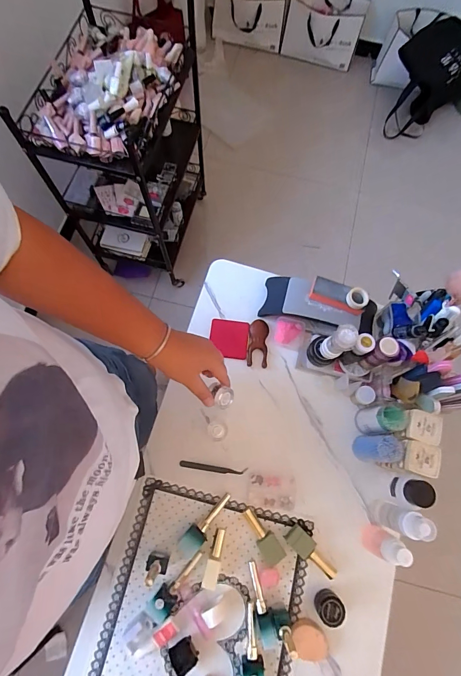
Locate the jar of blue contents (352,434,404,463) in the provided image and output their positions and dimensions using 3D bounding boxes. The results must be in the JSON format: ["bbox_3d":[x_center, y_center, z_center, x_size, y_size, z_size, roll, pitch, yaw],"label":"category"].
[{"bbox_3d":[0.238,0.181,0.573,0.041,0.101,0.043,0,73,-2],"label":"jar of blue contents"}]

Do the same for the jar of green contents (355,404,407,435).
[{"bbox_3d":[0.248,0.135,0.580,0.045,0.103,0.041,0,73,-2],"label":"jar of green contents"}]

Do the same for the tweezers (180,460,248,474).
[{"bbox_3d":[-0.029,0.221,0.594,0.112,0.006,0.012,7,73,1],"label":"tweezers"}]

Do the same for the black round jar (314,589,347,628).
[{"bbox_3d":[0.151,0.409,0.530,0.039,0.032,0.039,0,73,-2],"label":"black round jar"}]

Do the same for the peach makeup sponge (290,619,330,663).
[{"bbox_3d":[0.118,0.448,0.517,0.049,0.014,0.050,-14,74,-6],"label":"peach makeup sponge"}]

